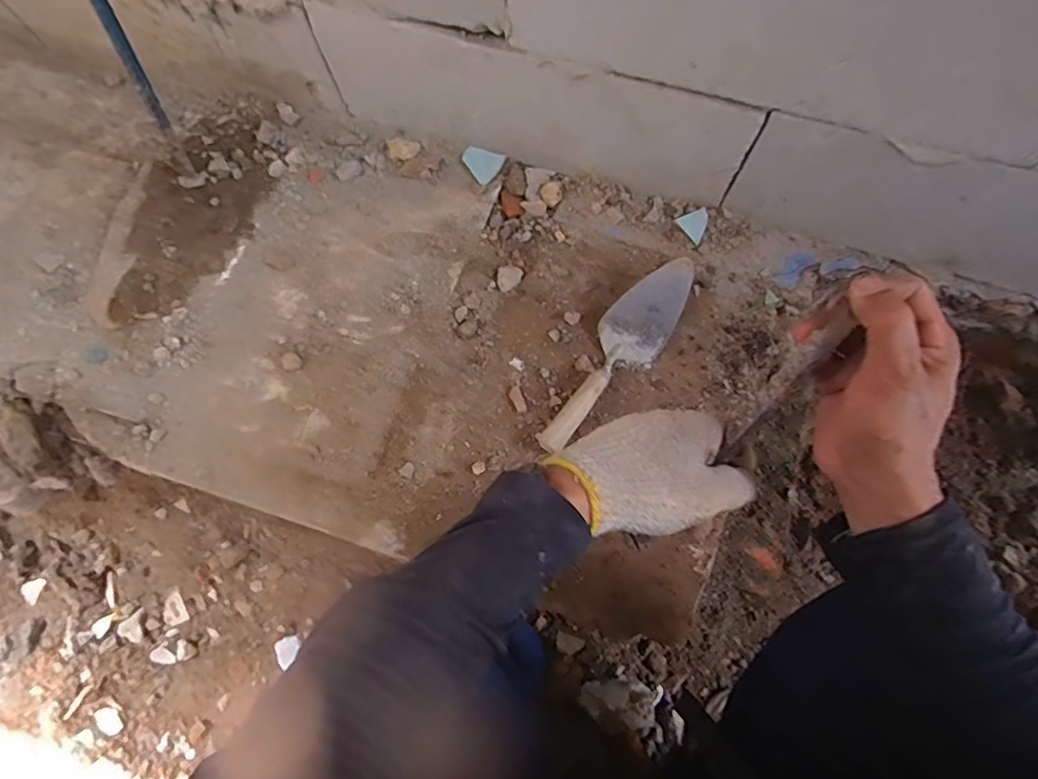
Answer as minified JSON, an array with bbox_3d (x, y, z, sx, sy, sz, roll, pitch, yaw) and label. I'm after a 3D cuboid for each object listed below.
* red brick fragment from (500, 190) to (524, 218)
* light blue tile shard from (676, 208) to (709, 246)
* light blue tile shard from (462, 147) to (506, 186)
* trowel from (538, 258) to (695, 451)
[{"bbox_3d":[-0.011,-0.289,0.849,0.031,0.012,0.047,-18,73,-3],"label":"red brick fragment"},{"bbox_3d":[0.265,-0.246,0.811,0.041,0.005,0.045,-39,92,20],"label":"light blue tile shard"},{"bbox_3d":[-0.056,-0.359,0.858,0.054,0.011,0.065,-38,75,-9],"label":"light blue tile shard"},{"bbox_3d":[0.130,-0.048,0.739,0.086,0.056,0.307,37,78,12],"label":"trowel"}]

